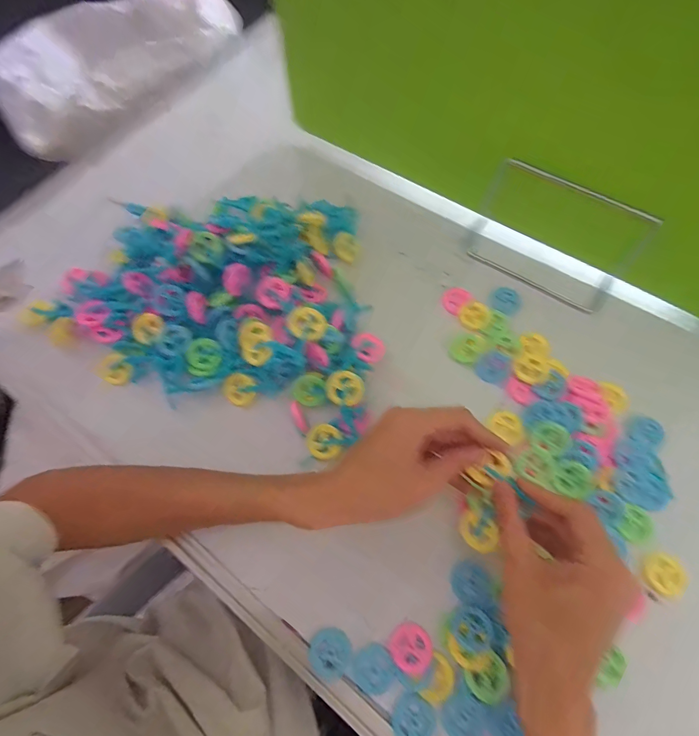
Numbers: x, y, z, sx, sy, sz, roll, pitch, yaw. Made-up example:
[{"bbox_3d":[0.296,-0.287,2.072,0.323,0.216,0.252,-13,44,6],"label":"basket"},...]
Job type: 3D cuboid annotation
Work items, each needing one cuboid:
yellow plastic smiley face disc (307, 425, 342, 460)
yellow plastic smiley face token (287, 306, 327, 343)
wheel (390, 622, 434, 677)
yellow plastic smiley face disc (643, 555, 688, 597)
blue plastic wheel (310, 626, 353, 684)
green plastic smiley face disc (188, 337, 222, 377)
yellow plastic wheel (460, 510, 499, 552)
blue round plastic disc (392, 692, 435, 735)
[{"bbox_3d":[-0.022,0.065,0.349,0.028,0.005,0.030,-1,67,2],"label":"yellow plastic smiley face disc"},{"bbox_3d":[-0.036,-0.038,0.338,0.031,0.011,0.028,25,70,13],"label":"yellow plastic smiley face token"},{"bbox_3d":[0.045,0.205,0.292,0.030,0.005,0.030,-7,45,7],"label":"wheel"},{"bbox_3d":[0.245,0.160,0.308,0.025,0.009,0.028,35,73,16],"label":"yellow plastic smiley face disc"},{"bbox_3d":[-0.014,0.214,0.297,0.031,0.004,0.033,-1,67,2],"label":"blue plastic wheel"},{"bbox_3d":[-0.138,-0.010,0.377,0.030,0.009,0.035,11,91,-7],"label":"green plastic smiley face disc"},{"bbox_3d":[0.098,0.124,0.301,0.028,0.004,0.024,24,90,33],"label":"yellow plastic wheel"},{"bbox_3d":[0.045,0.251,0.282,0.028,0.004,0.030,34,73,16],"label":"blue round plastic disc"}]

